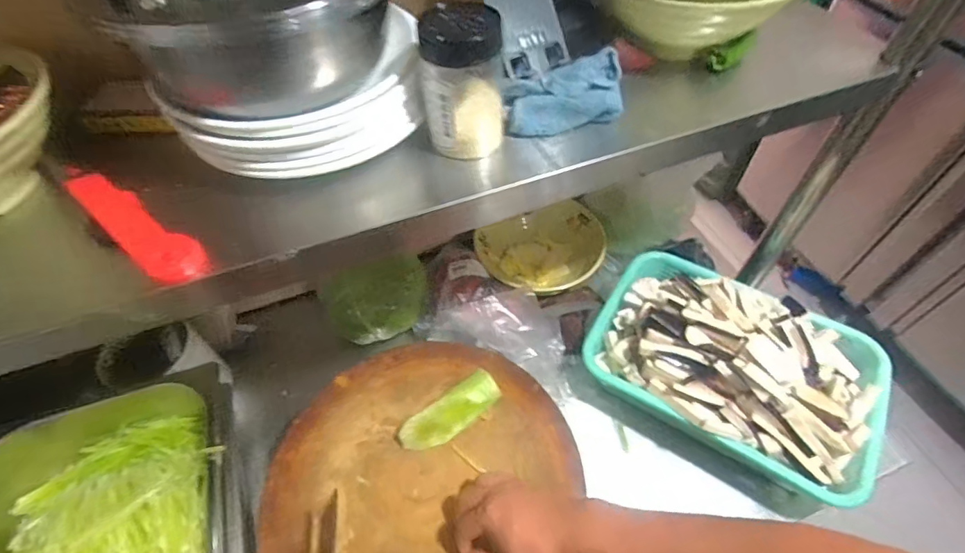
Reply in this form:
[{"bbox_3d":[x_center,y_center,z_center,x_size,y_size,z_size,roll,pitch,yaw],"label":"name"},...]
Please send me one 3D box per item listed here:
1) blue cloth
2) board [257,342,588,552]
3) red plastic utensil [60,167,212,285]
[{"bbox_3d":[0.074,-0.163,0.422,0.106,0.035,0.065,-5,53,0],"label":"blue cloth"},{"bbox_3d":[-0.070,0.235,0.536,0.354,0.041,0.361,-2,53,3],"label":"board"},{"bbox_3d":[-0.282,-0.046,0.373,0.170,0.025,0.036,31,61,24],"label":"red plastic utensil"}]

